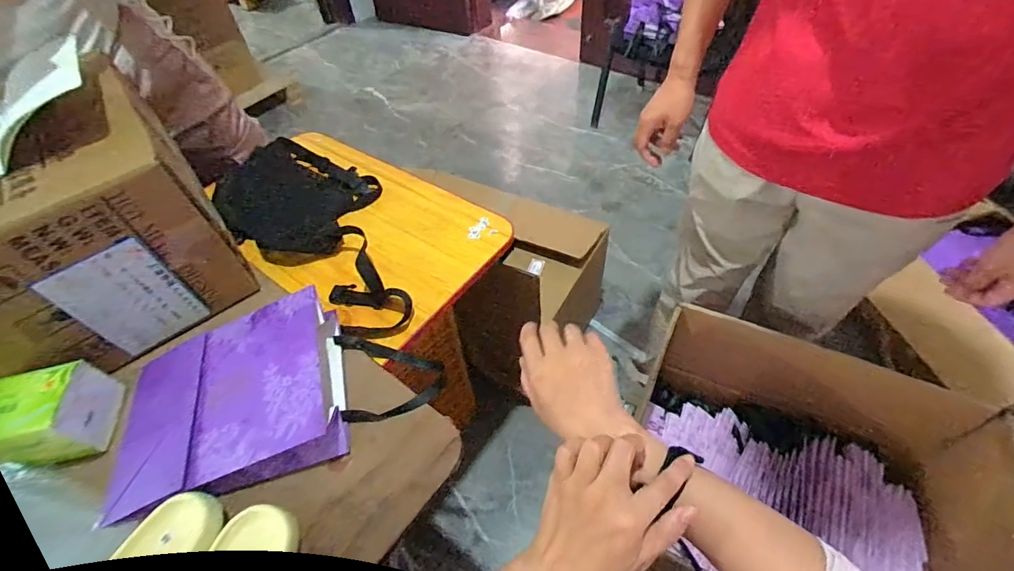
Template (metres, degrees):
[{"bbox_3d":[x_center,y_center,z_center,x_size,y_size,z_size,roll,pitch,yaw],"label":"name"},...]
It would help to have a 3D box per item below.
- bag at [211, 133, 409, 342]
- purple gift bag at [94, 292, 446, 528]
[{"bbox_3d":[-0.290,-0.099,0.794,0.479,0.082,0.242,33,59,27],"label":"bag"},{"bbox_3d":[-0.288,0.124,0.577,0.386,0.087,0.213,-16,51,-9],"label":"purple gift bag"}]

